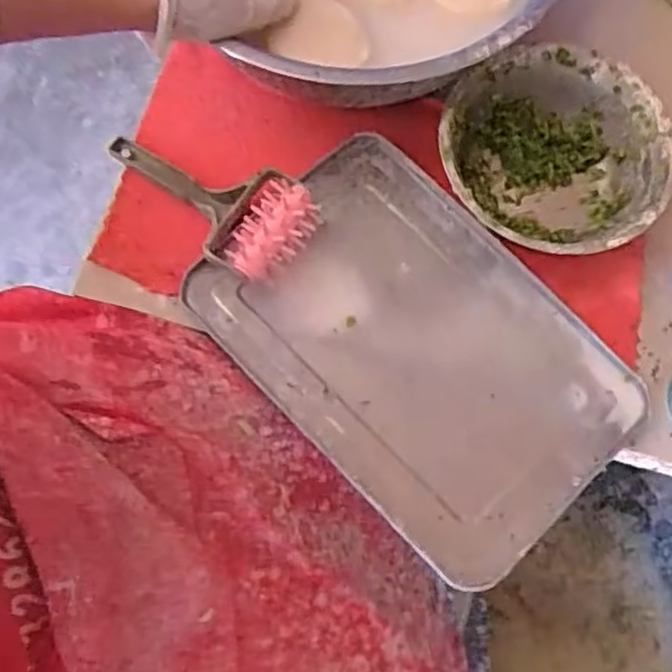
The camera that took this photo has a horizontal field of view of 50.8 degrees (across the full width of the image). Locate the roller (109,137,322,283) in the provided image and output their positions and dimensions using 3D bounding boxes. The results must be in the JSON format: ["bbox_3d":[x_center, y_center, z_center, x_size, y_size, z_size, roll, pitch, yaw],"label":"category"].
[{"bbox_3d":[-0.105,-0.123,0.603,0.189,0.049,0.083,39,75,10],"label":"roller"}]

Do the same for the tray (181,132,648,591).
[{"bbox_3d":[0.066,0.004,0.572,0.233,0.028,0.332,-42,78,-14],"label":"tray"}]

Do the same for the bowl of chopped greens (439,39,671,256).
[{"bbox_3d":[0.180,-0.148,0.608,0.183,0.070,0.179,1,72,-2],"label":"bowl of chopped greens"}]

